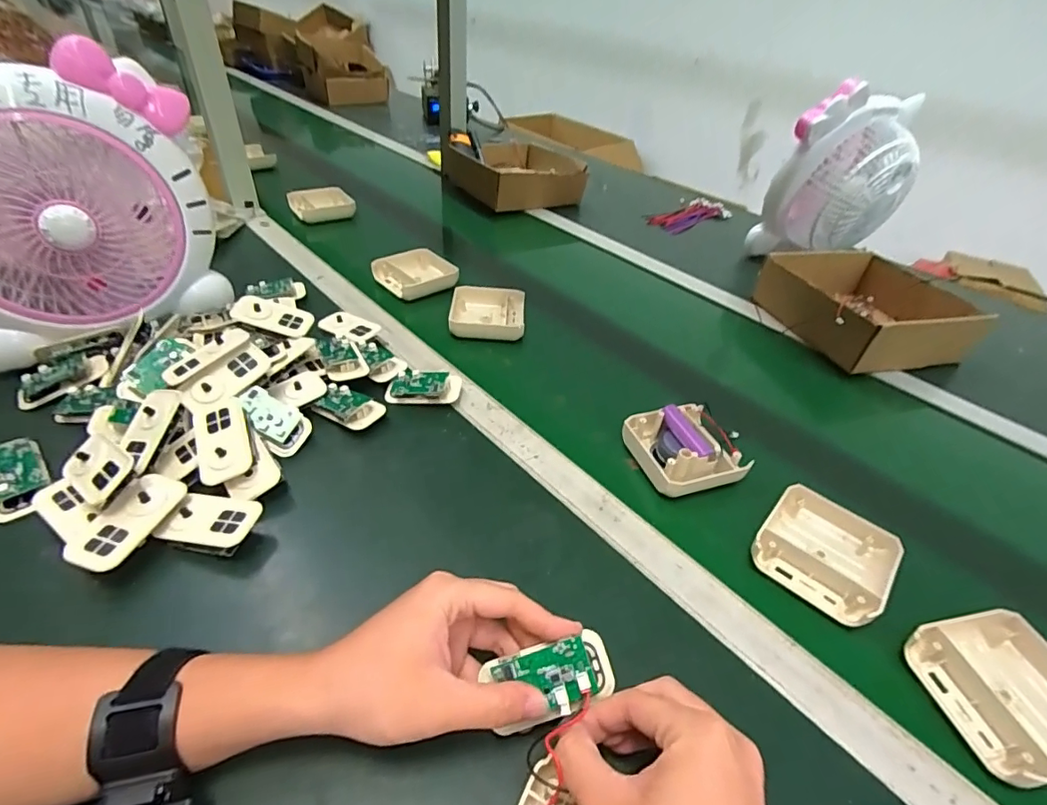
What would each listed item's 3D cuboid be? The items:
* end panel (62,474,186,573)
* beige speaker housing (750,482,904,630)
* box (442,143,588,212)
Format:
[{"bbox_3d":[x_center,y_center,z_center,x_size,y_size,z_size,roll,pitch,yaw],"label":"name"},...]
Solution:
[{"bbox_3d":[-0.285,0.084,0.370,0.040,0.008,0.078,23,49,8],"label":"end panel"},{"bbox_3d":[0.244,0.119,0.412,0.094,0.023,0.093,32,46,28],"label":"beige speaker housing"},{"bbox_3d":[-0.020,-0.460,1.040,0.194,0.078,0.237,-18,45,-26],"label":"box"}]

